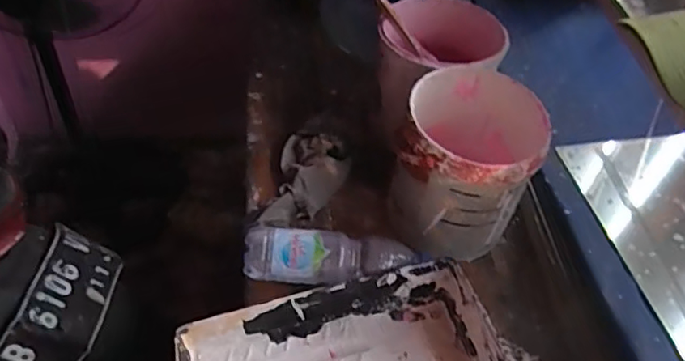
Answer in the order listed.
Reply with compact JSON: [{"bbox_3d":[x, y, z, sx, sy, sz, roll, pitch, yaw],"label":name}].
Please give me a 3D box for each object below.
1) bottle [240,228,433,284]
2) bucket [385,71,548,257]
[{"bbox_3d":[-0.009,0.099,0.720,0.225,0.056,0.060,7,45,-2],"label":"bottle"},{"bbox_3d":[0.158,-0.022,0.754,0.173,0.171,0.184,5,45,-5],"label":"bucket"}]

